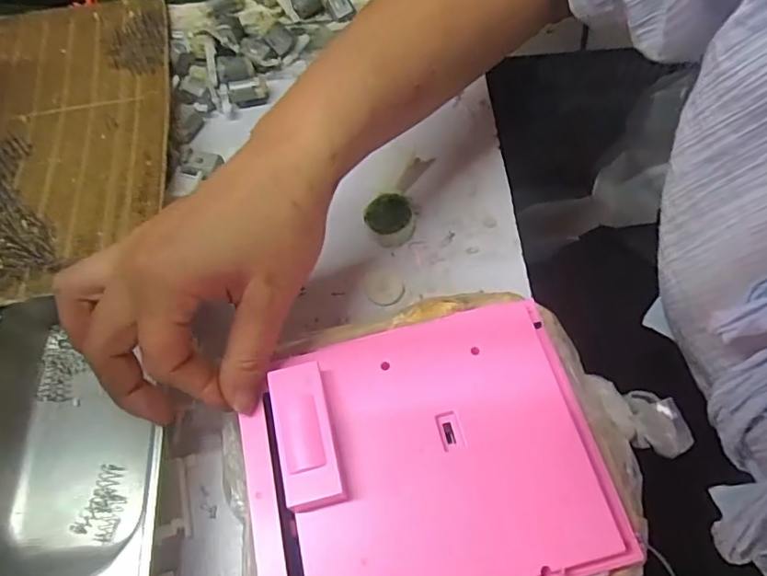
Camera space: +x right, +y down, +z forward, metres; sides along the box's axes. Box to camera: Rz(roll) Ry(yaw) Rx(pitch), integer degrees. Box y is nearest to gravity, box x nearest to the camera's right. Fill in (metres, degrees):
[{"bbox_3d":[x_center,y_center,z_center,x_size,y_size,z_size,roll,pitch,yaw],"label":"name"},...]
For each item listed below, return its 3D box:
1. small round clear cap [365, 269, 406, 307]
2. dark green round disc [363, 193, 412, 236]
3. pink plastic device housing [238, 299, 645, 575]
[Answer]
[{"bbox_3d":[0.001,-0.001,0.354,0.024,0.004,0.025,-1,62,1],"label":"small round clear cap"},{"bbox_3d":[0.003,-0.046,0.370,0.030,0.017,0.029,-1,62,1],"label":"dark green round disc"},{"bbox_3d":[0.017,0.073,0.247,0.155,0.021,0.125,-13,64,-6],"label":"pink plastic device housing"}]

